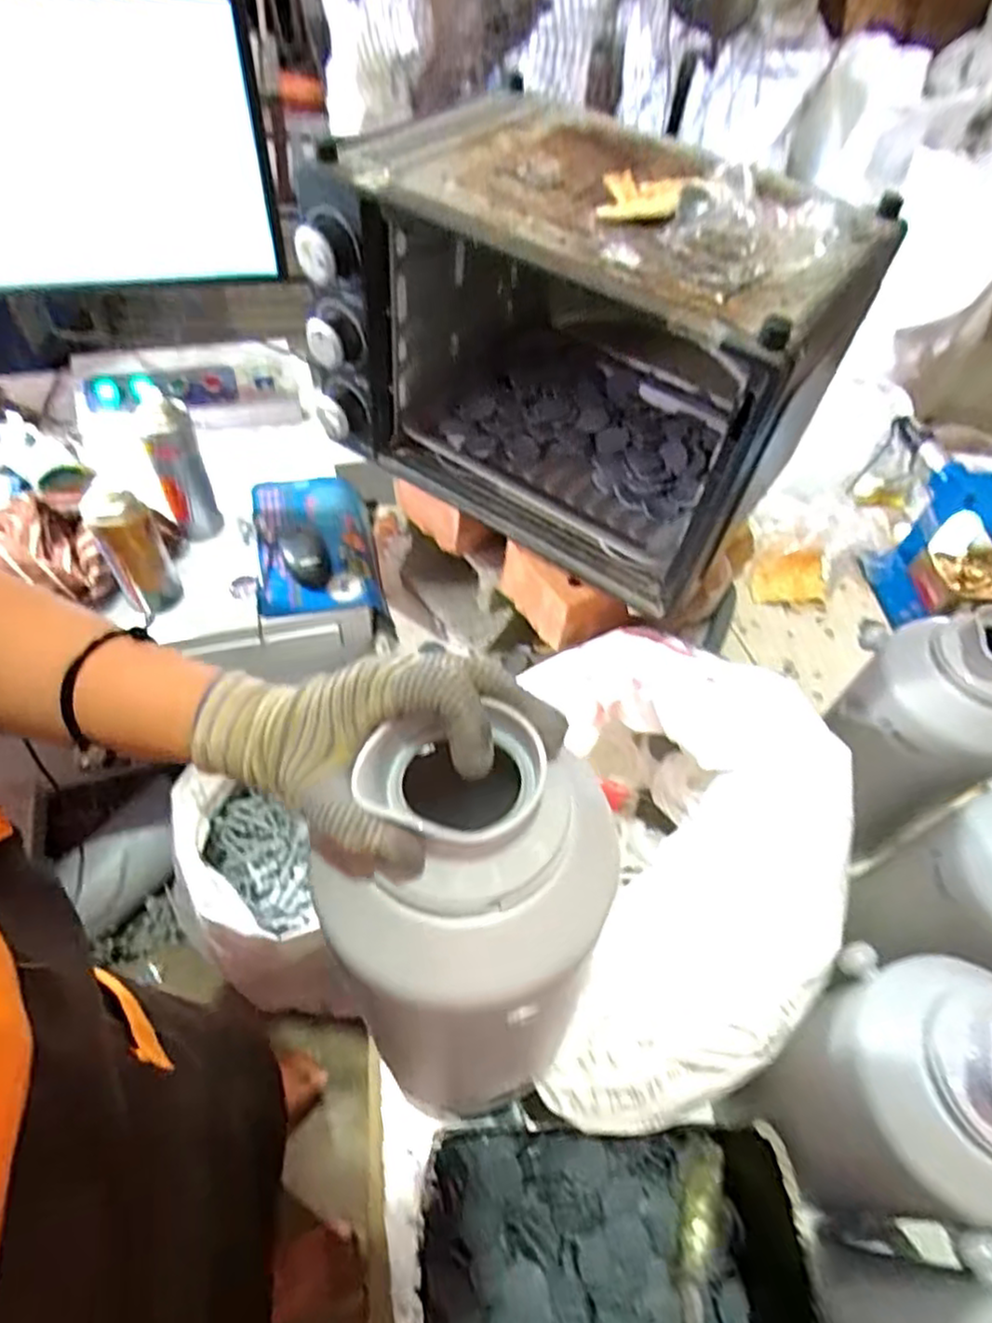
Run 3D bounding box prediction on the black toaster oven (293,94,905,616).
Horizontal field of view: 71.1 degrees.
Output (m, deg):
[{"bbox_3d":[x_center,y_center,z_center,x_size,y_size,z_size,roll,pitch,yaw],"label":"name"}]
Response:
[{"bbox_3d":[0.088,-0.332,0.695,0.456,0.281,0.362,25,57,12],"label":"black toaster oven"}]

